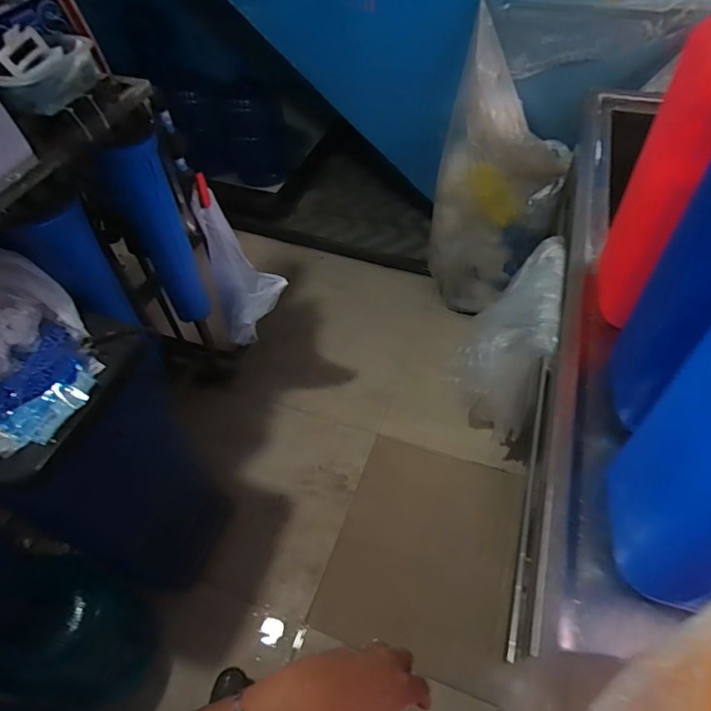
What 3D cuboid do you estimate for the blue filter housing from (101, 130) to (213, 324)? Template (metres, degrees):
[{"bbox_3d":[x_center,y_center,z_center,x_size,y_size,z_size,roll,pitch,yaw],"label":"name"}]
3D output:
[{"bbox_3d":[-0.479,-0.290,1.229,0.123,0.541,0.141,-22,54,-14],"label":"blue filter housing"}]

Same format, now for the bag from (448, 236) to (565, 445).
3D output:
[{"bbox_3d":[0.425,-0.016,1.428,0.212,0.551,0.401,14,54,14],"label":"bag"}]

